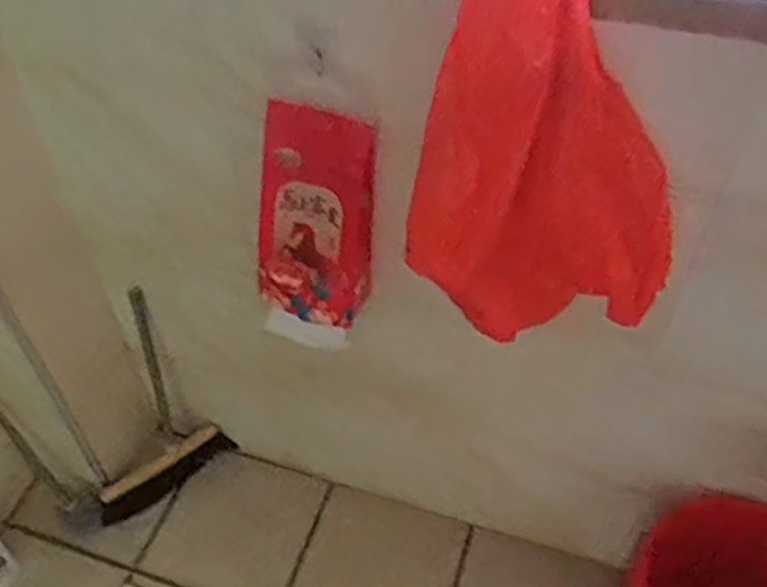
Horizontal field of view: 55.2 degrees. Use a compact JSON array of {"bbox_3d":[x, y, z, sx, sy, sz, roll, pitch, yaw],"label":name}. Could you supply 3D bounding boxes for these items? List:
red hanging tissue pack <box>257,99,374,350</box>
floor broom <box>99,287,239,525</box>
[{"bbox_3d":[-0.091,-0.073,0.973,0.139,0.330,0.091,16,47,13],"label":"red hanging tissue pack"},{"bbox_3d":[-0.449,0.217,1.351,0.280,0.426,0.120,-27,52,-25],"label":"floor broom"}]

